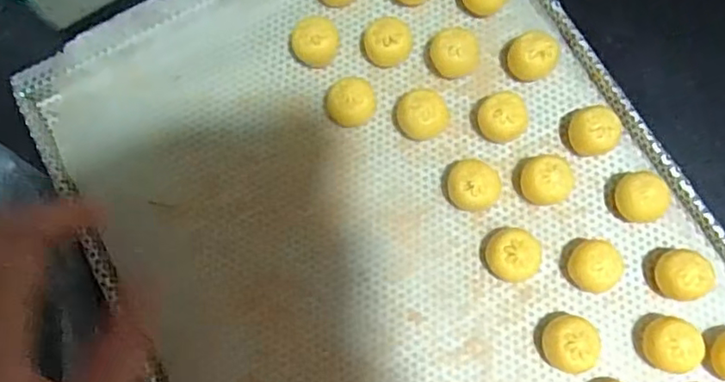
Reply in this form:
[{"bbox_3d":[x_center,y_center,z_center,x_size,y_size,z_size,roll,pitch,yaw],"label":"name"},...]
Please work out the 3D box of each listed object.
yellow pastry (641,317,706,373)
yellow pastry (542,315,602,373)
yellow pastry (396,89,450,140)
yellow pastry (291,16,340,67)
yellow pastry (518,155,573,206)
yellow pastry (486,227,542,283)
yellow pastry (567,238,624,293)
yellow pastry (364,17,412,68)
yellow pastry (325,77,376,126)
[{"bbox_3d":[0.161,0.081,0.308,0.023,0.024,0.026,-12,78,-3],"label":"yellow pastry"},{"bbox_3d":[0.108,0.080,0.309,0.024,0.024,0.028,-2,78,-1],"label":"yellow pastry"},{"bbox_3d":[0.034,-0.041,0.340,0.028,0.025,0.027,0,78,0],"label":"yellow pastry"},{"bbox_3d":[-0.027,-0.086,0.350,0.027,0.024,0.025,-2,78,-1],"label":"yellow pastry"},{"bbox_3d":[0.101,-0.004,0.330,0.023,0.026,0.027,-42,81,-8],"label":"yellow pastry"},{"bbox_3d":[0.081,0.036,0.321,0.026,0.023,0.027,0,78,0],"label":"yellow pastry"},{"bbox_3d":[0.124,0.042,0.319,0.024,0.023,0.027,-11,78,-2],"label":"yellow pastry"},{"bbox_3d":[0.015,-0.087,0.352,0.025,0.022,0.026,-14,78,-3],"label":"yellow pastry"},{"bbox_3d":[-0.006,-0.050,0.341,0.025,0.026,0.023,0,78,0],"label":"yellow pastry"}]

